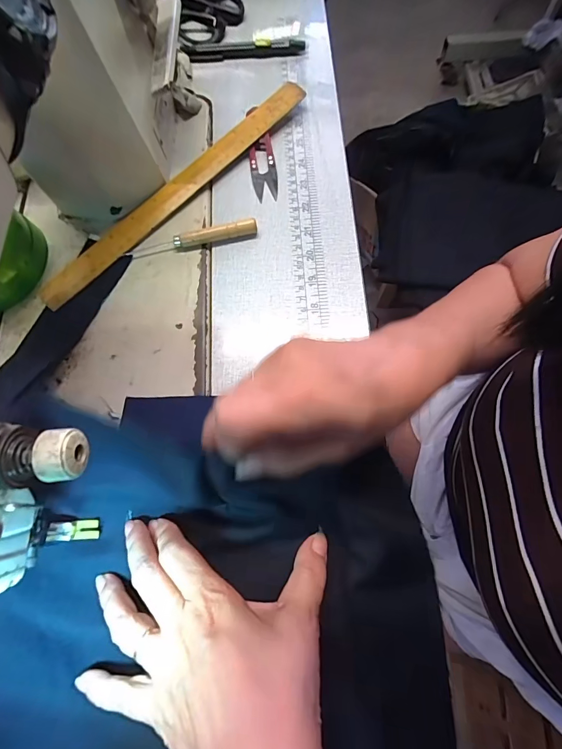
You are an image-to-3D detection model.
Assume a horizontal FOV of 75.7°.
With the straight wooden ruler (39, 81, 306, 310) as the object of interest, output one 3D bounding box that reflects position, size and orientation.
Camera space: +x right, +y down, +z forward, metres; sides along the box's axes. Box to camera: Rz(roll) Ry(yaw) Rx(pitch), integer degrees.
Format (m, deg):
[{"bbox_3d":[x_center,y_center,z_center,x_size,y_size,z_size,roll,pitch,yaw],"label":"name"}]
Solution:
[{"bbox_3d":[-0.090,-0.166,0.324,0.025,0.006,0.300,45,81,3],"label":"straight wooden ruler"}]

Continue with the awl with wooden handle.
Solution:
[{"bbox_3d":[-0.076,-0.117,0.309,0.110,0.011,0.010,-12,72,-1],"label":"awl with wooden handle"}]

